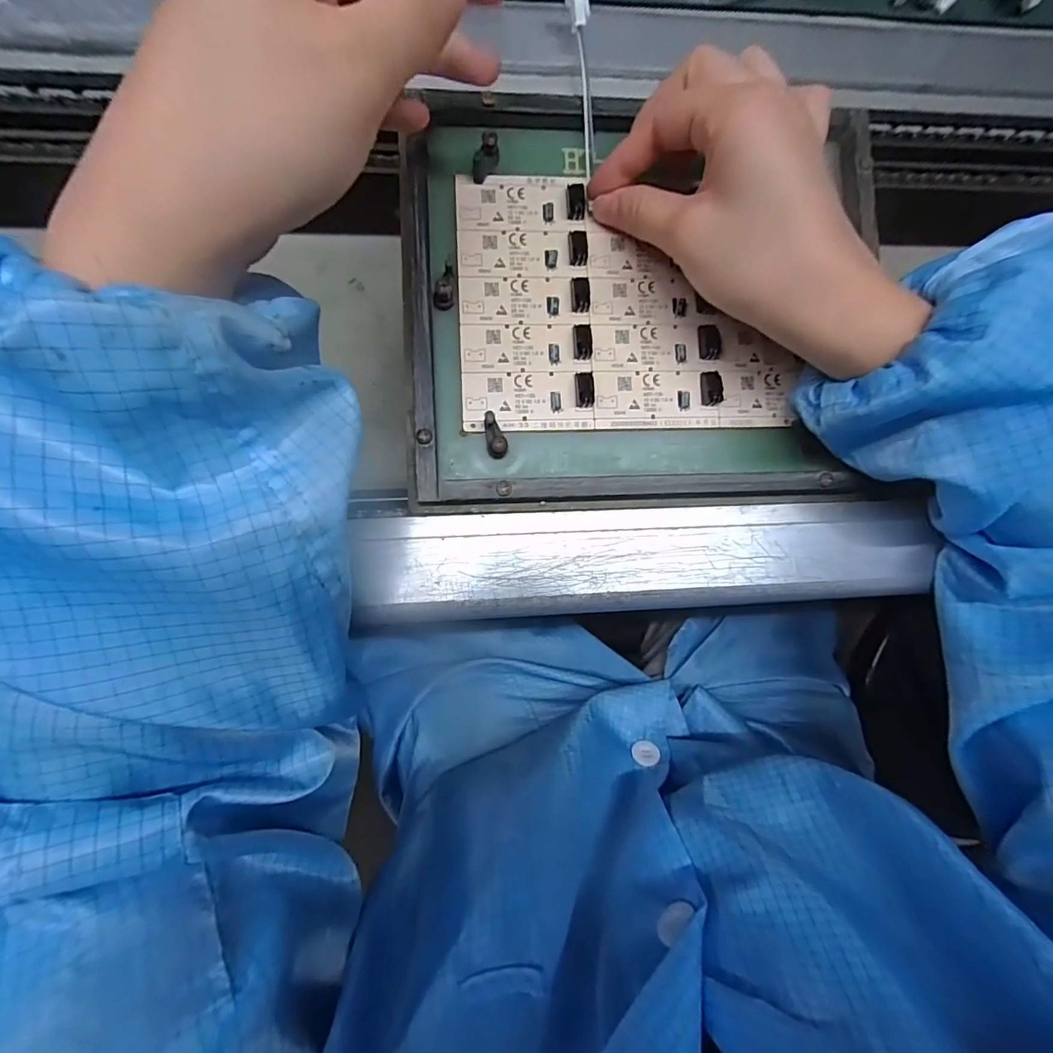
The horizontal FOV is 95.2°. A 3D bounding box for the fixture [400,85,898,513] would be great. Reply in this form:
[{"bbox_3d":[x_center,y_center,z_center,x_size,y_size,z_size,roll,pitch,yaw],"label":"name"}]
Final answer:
[{"bbox_3d":[0.059,-0.111,0.240,0.230,0.016,0.198,-2,89,-5],"label":"fixture"}]

